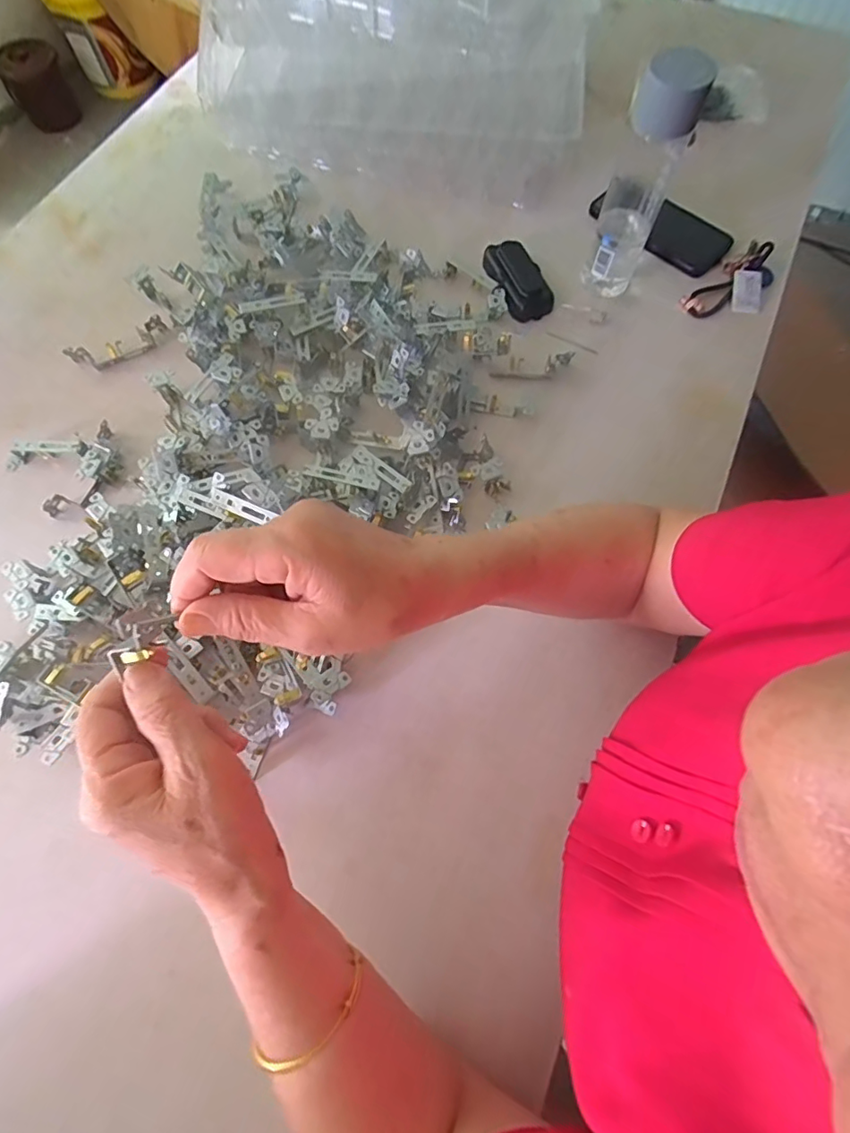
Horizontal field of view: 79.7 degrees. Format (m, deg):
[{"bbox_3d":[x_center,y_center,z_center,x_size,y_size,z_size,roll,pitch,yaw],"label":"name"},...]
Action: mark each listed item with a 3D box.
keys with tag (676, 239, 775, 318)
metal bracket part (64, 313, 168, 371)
[{"bbox_3d":[0.358,-0.320,0.578,0.134,0.019,0.063,-39,74,-12],"label":"keys with tag"},{"bbox_3d":[-0.335,-0.244,0.559,0.104,0.024,0.030,-24,72,-8],"label":"metal bracket part"}]

